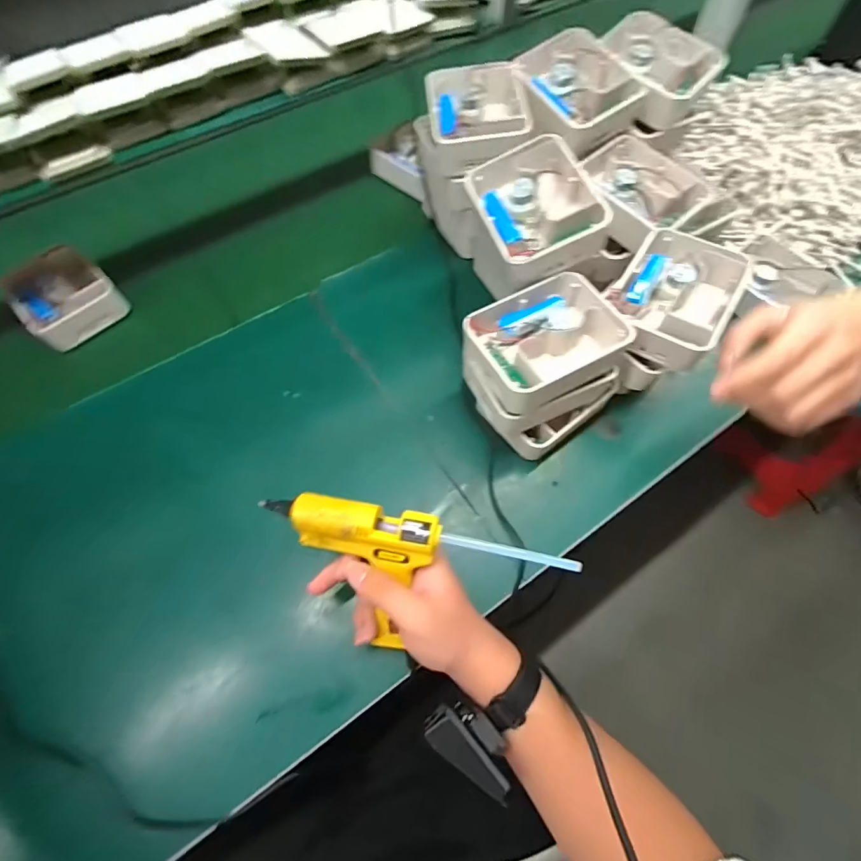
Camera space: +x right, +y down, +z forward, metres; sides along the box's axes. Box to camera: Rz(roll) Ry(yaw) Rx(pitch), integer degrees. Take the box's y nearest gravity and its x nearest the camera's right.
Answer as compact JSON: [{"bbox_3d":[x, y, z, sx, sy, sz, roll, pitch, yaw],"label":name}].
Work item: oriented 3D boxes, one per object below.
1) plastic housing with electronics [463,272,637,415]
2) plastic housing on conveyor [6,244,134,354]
[{"bbox_3d":[0.108,-0.084,0.407,0.137,0.052,0.106,-29,68,-13],"label":"plastic housing with electronics"},{"bbox_3d":[-0.462,-0.172,0.540,0.115,0.054,0.111,41,71,17],"label":"plastic housing on conveyor"}]

